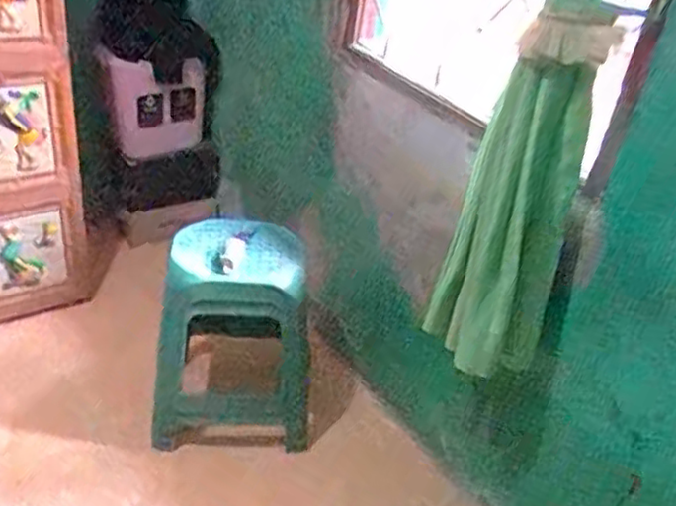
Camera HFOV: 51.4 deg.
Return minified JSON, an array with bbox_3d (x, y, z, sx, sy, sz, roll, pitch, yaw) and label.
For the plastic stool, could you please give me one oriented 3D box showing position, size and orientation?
[{"bbox_3d":[-0.246,0.210,1.760,0.379,0.530,0.296,6,35,-3],"label":"plastic stool"}]

